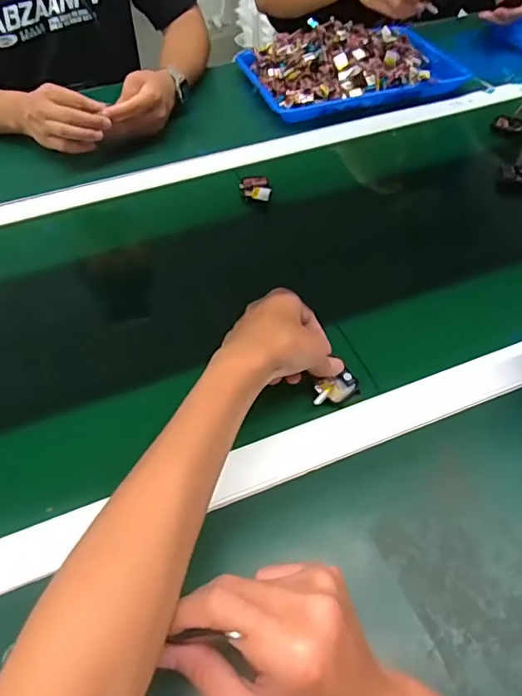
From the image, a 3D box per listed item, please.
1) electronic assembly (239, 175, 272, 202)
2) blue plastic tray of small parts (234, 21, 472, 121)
[{"bbox_3d":[-0.007,-0.206,0.642,0.038,0.011,0.050,-4,49,-5],"label":"electronic assembly"},{"bbox_3d":[0.146,-0.469,0.822,0.335,0.069,0.222,-11,50,-10],"label":"blue plastic tray of small parts"}]

